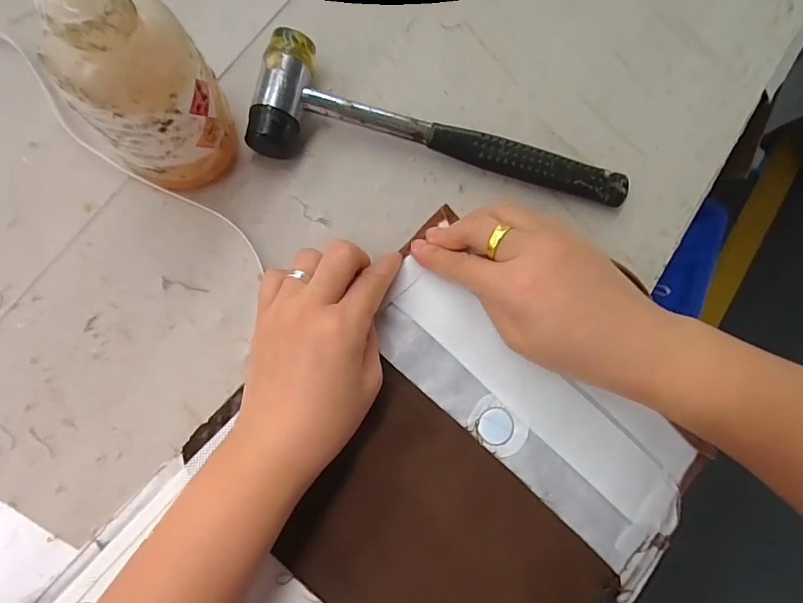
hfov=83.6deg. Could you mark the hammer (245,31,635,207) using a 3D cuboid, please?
[{"bbox_3d":[0.029,-0.102,0.277,0.229,0.025,0.066,10,85,-8],"label":"hammer"}]

